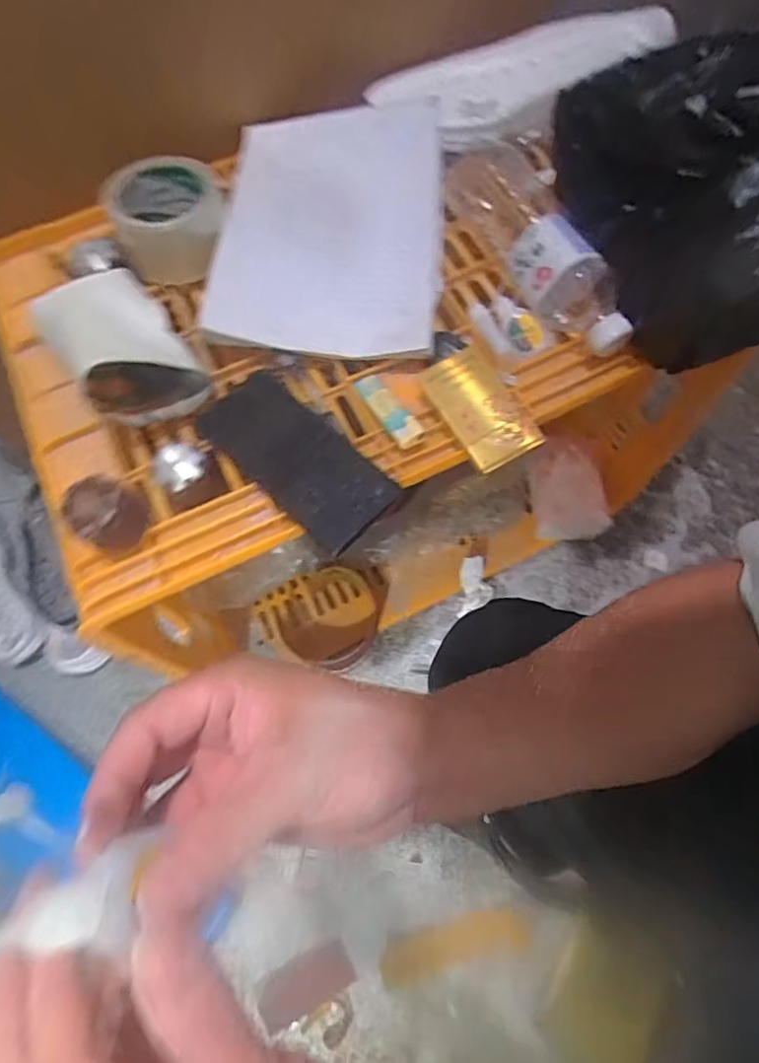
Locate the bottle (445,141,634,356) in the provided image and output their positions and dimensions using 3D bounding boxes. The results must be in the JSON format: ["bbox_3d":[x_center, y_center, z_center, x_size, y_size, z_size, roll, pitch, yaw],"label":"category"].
[{"bbox_3d":[0.135,-0.258,0.513,0.074,0.080,0.253,-18,69,-5],"label":"bottle"}]

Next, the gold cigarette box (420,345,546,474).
[{"bbox_3d":[0.084,-0.099,0.467,0.065,0.024,0.098,-29,70,-9],"label":"gold cigarette box"}]

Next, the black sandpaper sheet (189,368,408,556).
[{"bbox_3d":[-0.063,-0.057,0.462,0.166,0.025,0.074,41,75,16],"label":"black sandpaper sheet"}]

